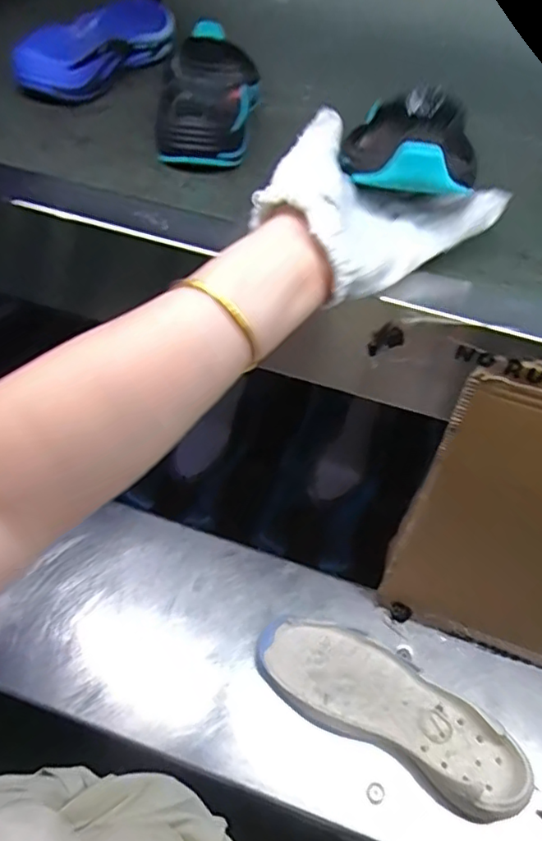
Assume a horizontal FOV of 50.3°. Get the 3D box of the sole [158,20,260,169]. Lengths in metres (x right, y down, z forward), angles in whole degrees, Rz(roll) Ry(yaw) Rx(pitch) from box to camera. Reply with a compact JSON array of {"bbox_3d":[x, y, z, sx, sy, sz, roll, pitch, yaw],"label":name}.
[{"bbox_3d":[-0.052,-0.284,0.499,0.079,0.033,0.226,0,51,-5],"label":"sole"}]

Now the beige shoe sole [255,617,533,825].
[{"bbox_3d":[0.119,0.291,0.595,0.283,0.040,0.104,25,53,14],"label":"beige shoe sole"}]

